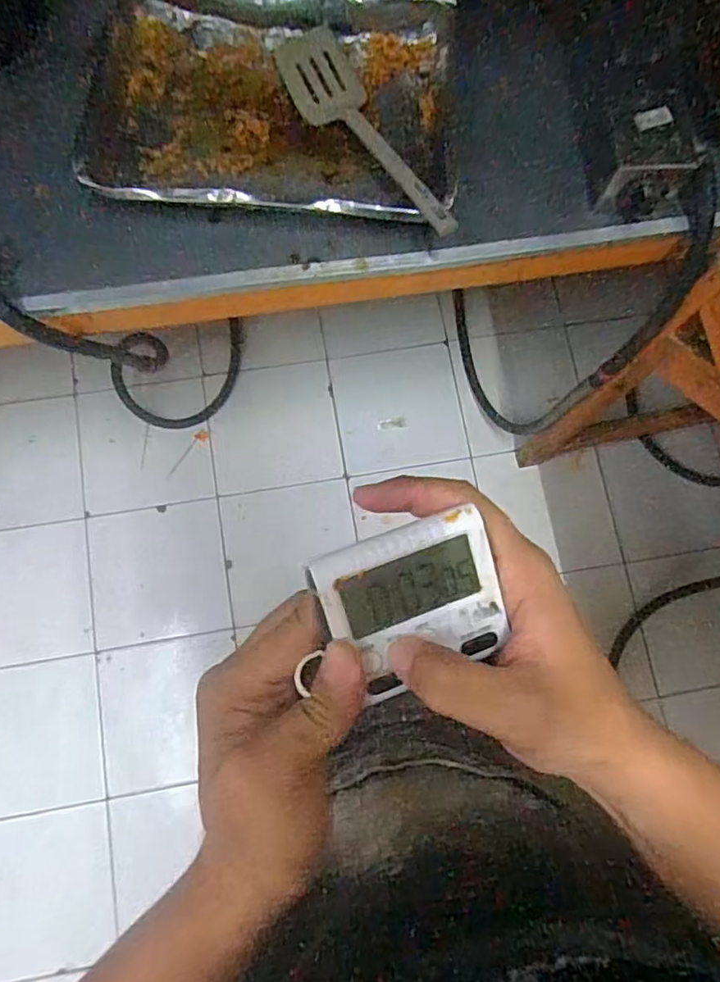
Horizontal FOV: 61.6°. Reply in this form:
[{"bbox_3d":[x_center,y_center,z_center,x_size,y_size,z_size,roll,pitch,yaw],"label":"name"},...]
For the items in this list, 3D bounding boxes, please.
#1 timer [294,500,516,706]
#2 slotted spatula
[{"bbox_3d":[0.019,0.043,0.240,0.066,0.018,0.060,-22,104,-11],"label":"timer"},{"bbox_3d":[0.005,-0.380,0.644,0.081,0.045,0.322,-26,67,-7],"label":"slotted spatula"}]

